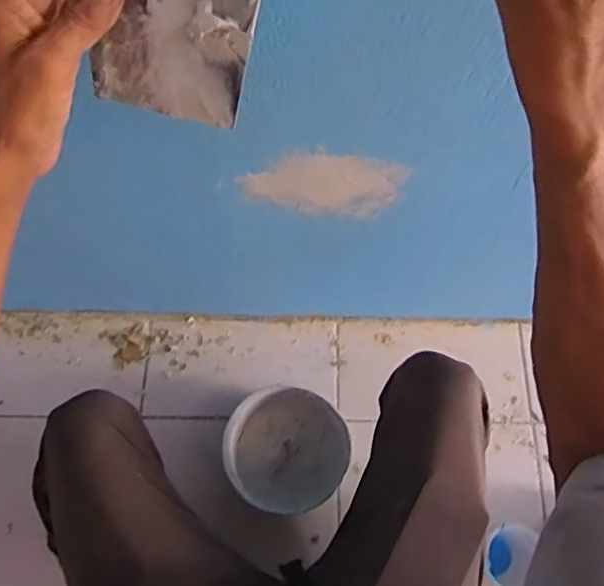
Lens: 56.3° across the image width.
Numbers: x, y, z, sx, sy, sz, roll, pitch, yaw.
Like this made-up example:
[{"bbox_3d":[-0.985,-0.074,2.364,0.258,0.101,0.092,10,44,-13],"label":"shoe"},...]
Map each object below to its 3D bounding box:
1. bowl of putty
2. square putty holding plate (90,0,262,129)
[{"bbox_3d":[-0.025,0.243,0.881,0.181,0.074,0.179,0,72,-1],"label":"bowl of putty"},{"bbox_3d":[-0.075,-0.140,0.318,0.089,0.116,0.008,14,63,-10],"label":"square putty holding plate"}]

